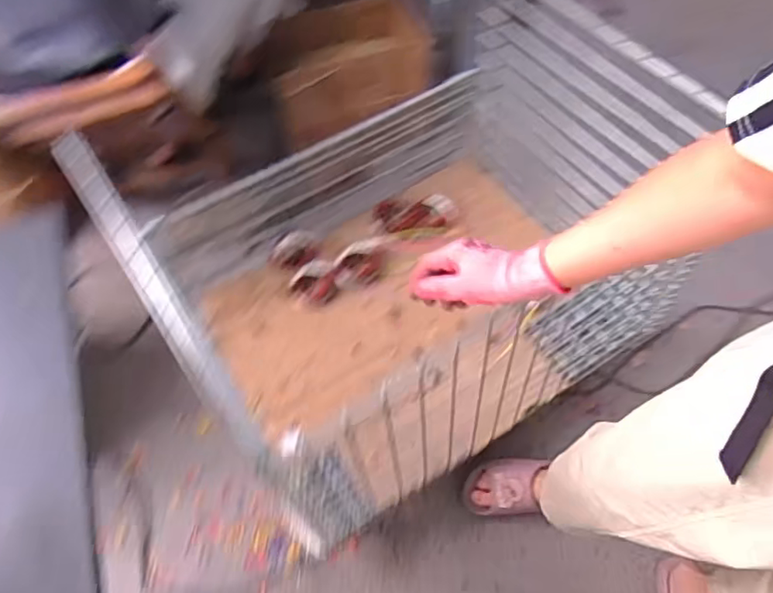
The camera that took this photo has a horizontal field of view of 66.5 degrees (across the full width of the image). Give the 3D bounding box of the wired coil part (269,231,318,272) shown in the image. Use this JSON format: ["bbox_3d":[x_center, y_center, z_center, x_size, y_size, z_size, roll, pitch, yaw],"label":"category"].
[{"bbox_3d":[-0.200,-0.101,1.247,0.100,0.052,0.069,-19,59,-7],"label":"wired coil part"}]

